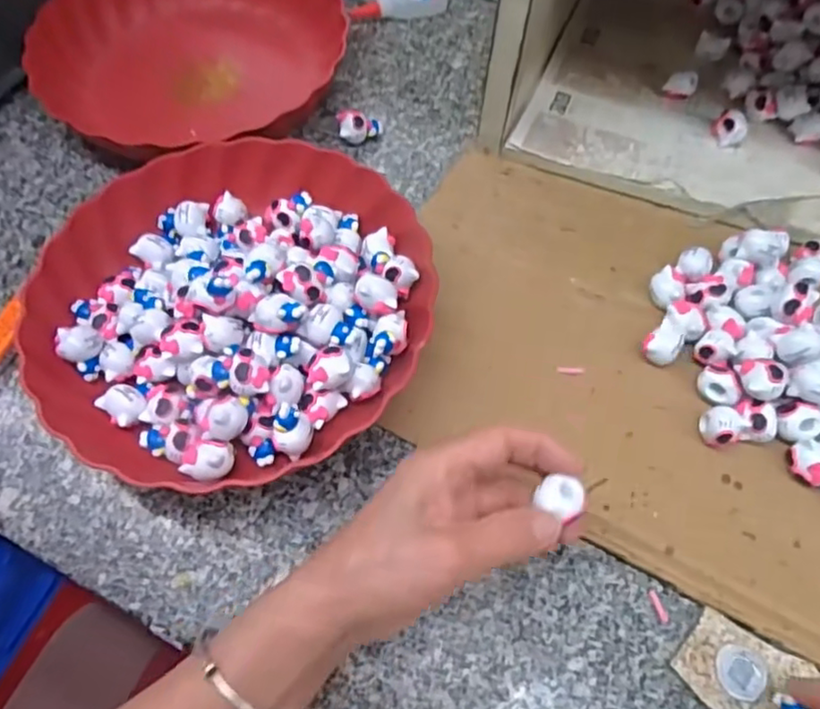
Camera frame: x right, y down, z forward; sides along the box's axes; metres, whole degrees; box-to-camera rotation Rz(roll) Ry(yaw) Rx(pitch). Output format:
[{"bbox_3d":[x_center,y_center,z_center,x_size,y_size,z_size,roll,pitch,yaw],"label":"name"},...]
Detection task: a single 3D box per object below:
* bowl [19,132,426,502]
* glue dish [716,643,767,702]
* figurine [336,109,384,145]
[{"bbox_3d":[-0.111,-0.037,0.403,0.234,0.058,0.227,0,62,0],"label":"bowl"},{"bbox_3d":[0.169,0.161,0.324,0.023,0.004,0.025,0,62,0],"label":"glue dish"},{"bbox_3d":[-0.039,-0.179,0.502,0.035,0.023,0.024,-7,62,-3],"label":"figurine"}]

